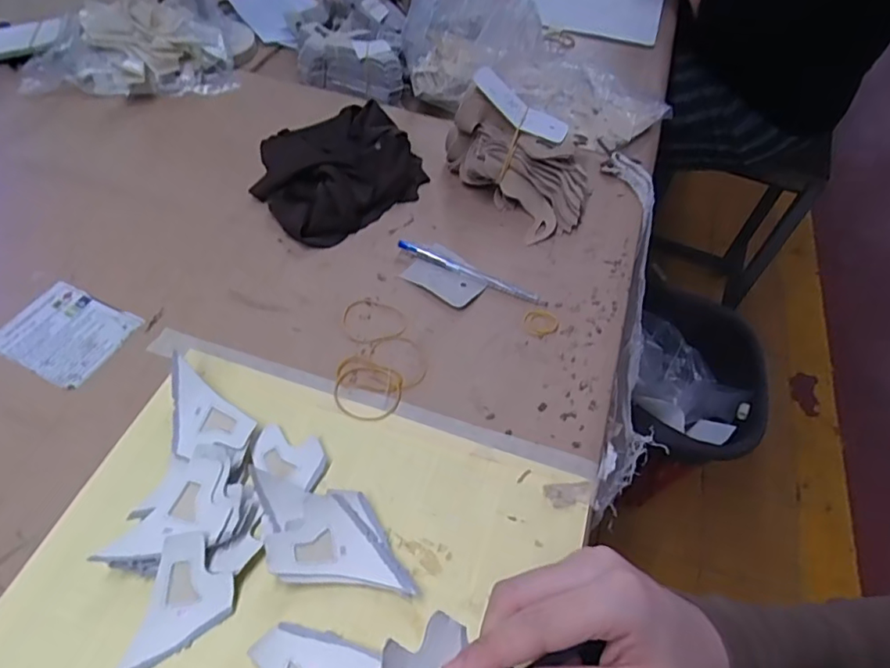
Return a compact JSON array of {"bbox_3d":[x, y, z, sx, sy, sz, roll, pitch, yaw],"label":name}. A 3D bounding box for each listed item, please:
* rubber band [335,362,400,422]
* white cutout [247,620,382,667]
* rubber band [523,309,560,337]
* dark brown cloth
[{"bbox_3d":[-0.058,0.042,0.425,0.051,0.004,0.047,16,52,7],"label":"rubber band"},{"bbox_3d":[-0.080,0.183,0.314,0.075,0.006,0.046,-23,58,-22],"label":"white cutout"},{"bbox_3d":[0.082,-0.010,0.482,0.029,0.004,0.028,3,52,-4],"label":"rubber band"},{"bbox_3d":[-0.108,-0.165,0.560,0.162,0.042,0.138,-35,63,-28],"label":"dark brown cloth"}]

